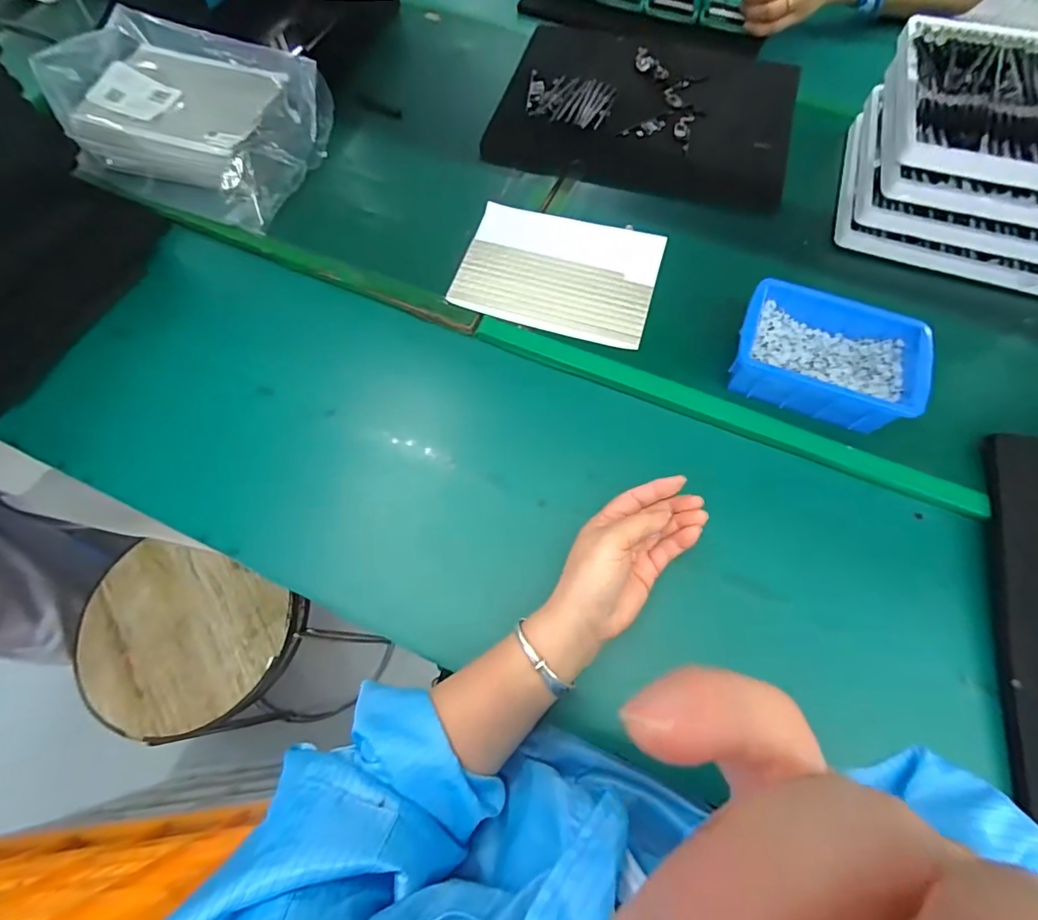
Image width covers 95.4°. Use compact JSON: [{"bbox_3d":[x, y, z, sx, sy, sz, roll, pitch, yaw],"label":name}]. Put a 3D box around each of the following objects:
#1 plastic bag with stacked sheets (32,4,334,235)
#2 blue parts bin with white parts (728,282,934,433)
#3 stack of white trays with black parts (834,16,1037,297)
[{"bbox_3d":[-0.369,-0.387,0.536,0.286,0.062,0.227,14,72,4],"label":"plastic bag with stacked sheets"},{"bbox_3d":[0.268,-0.095,0.424,0.149,0.062,0.114,20,73,6],"label":"blue parts bin with white parts"},{"bbox_3d":[0.464,-0.295,0.462,0.227,0.121,0.212,16,73,5],"label":"stack of white trays with black parts"}]

